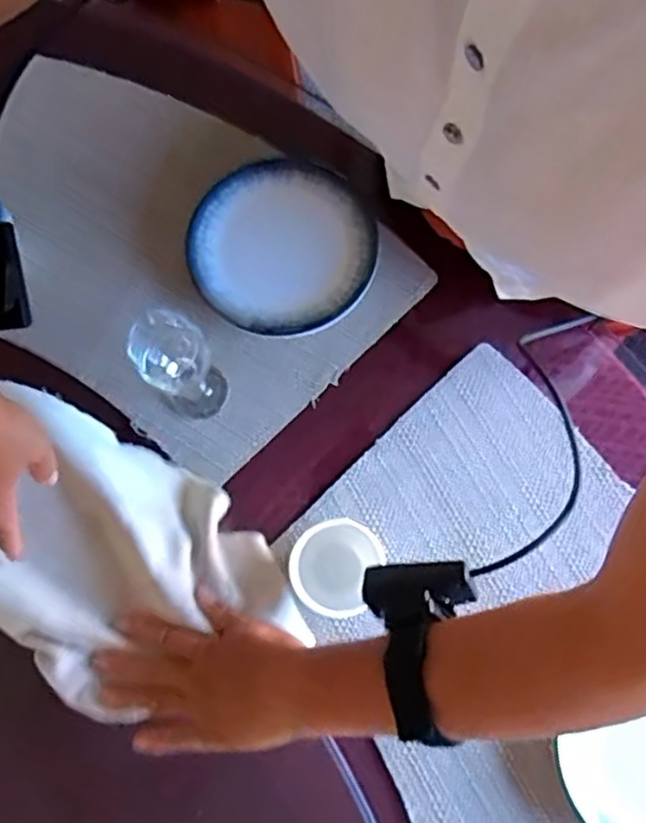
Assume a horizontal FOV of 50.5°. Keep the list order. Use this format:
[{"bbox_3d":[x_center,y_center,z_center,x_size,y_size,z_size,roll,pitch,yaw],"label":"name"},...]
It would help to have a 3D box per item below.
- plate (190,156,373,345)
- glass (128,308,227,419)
[{"bbox_3d":[-0.038,-0.155,0.648,0.170,0.015,0.165,0,76,2],"label":"plate"},{"bbox_3d":[-0.118,-0.036,0.569,0.062,0.121,0.060,0,76,2],"label":"glass"}]

